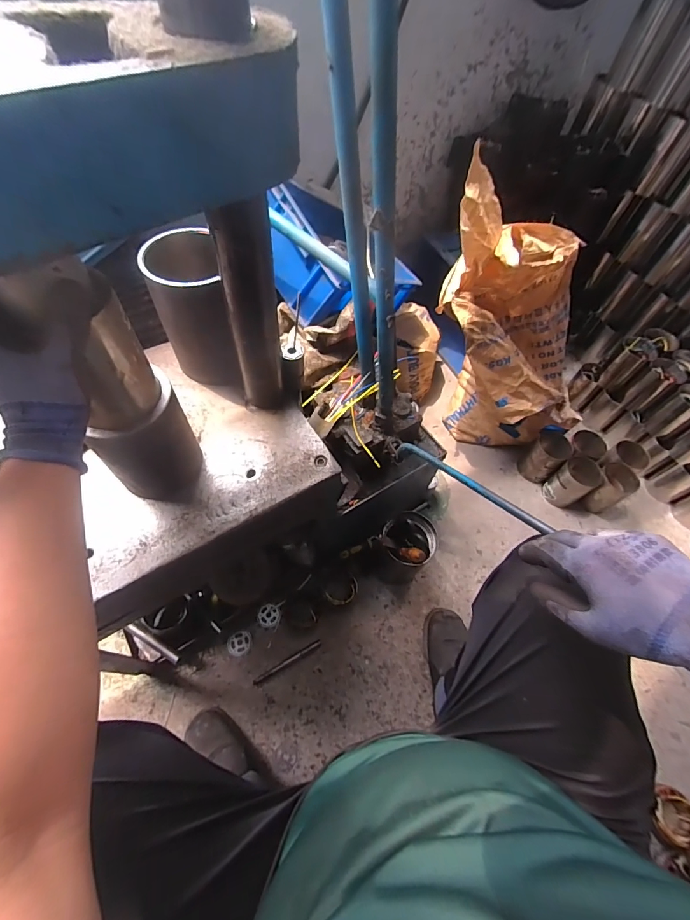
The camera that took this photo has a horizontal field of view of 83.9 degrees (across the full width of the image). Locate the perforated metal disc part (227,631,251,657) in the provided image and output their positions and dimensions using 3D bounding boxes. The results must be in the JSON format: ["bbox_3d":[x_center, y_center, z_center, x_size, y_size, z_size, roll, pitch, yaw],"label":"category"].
[{"bbox_3d":[-0.230,0.399,0.832,0.049,0.004,0.048,2,59,-3],"label":"perforated metal disc part"}]

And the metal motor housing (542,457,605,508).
[{"bbox_3d":[0.613,0.062,1.041,0.100,0.122,0.094,-33,67,-22],"label":"metal motor housing"}]

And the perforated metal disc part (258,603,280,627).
[{"bbox_3d":[-0.173,0.353,0.872,0.047,0.005,0.049,2,59,-3],"label":"perforated metal disc part"}]

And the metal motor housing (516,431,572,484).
[{"bbox_3d":[0.563,-0.011,1.083,0.095,0.107,0.113,42,64,19],"label":"metal motor housing"}]

